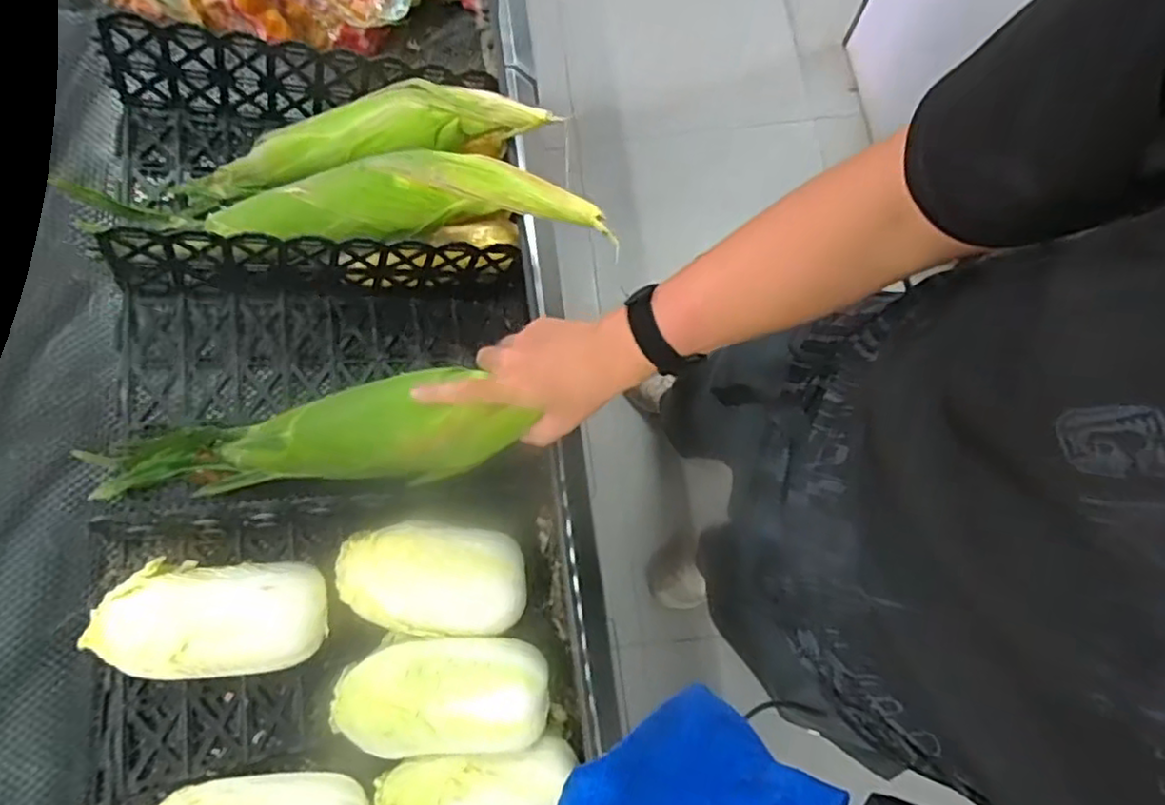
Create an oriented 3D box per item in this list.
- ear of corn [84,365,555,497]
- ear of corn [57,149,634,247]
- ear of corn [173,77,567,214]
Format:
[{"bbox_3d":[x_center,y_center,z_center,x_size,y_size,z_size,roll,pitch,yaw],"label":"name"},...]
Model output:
[{"bbox_3d":[-0.230,0.025,0.594,0.359,0.061,0.094,-6,76,5],"label":"ear of corn"},{"bbox_3d":[-0.221,-0.190,0.637,0.476,0.055,0.093,4,76,1],"label":"ear of corn"},{"bbox_3d":[-0.218,-0.262,0.661,0.375,0.052,0.066,-11,76,-3],"label":"ear of corn"}]

